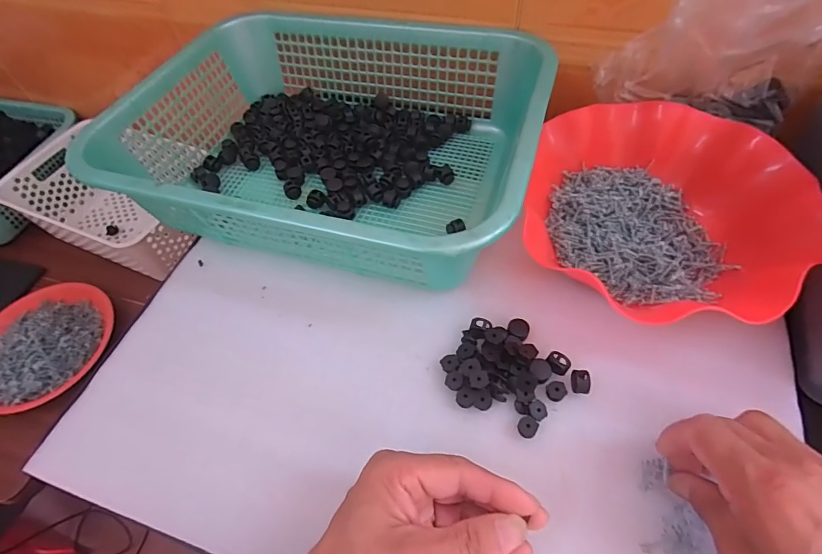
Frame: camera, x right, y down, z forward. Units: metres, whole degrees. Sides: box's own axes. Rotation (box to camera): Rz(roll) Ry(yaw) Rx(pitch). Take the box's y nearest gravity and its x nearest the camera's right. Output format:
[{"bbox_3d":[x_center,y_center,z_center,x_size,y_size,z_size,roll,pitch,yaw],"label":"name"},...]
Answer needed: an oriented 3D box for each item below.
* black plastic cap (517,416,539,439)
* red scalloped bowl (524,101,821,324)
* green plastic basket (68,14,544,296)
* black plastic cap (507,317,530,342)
[{"bbox_3d":[0.082,0.106,0.301,0.013,0.007,0.013,-2,57,3],"label":"black plastic cap"},{"bbox_3d":[0.206,-0.062,0.362,0.201,0.067,0.199,-2,57,3],"label":"red scalloped bowl"},{"bbox_3d":[-0.076,-0.144,0.423,0.384,0.099,0.295,12,59,12],"label":"green plastic basket"},{"bbox_3d":[0.086,0.042,0.343,0.016,0.004,0.017,-2,57,3],"label":"black plastic cap"}]

